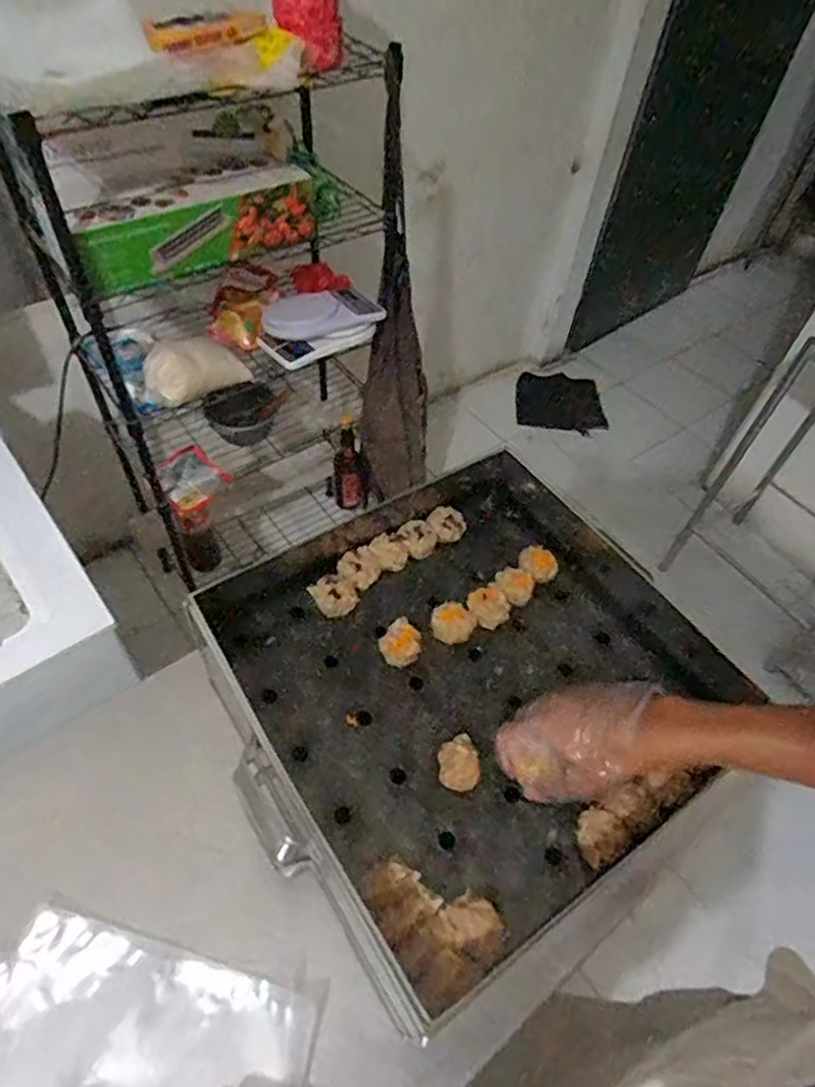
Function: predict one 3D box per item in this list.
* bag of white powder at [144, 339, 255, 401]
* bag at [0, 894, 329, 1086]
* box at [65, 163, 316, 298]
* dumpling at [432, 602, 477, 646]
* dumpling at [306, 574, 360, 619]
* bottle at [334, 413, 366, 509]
[{"bbox_3d":[-0.366,-0.302,1.110,0.087,0.094,0.170,33,57,18],"label":"bag of white powder"},{"bbox_3d":[-0.224,0.429,0.520,0.269,0.015,0.191,13,53,4],"label":"bag"},{"bbox_3d":[-0.325,-0.494,0.978,0.365,0.116,0.102,-27,60,-24],"label":"box"},{"bbox_3d":[0.048,0.083,0.673,0.044,0.024,0.035,-1,53,-6],"label":"dumpling"},{"bbox_3d":[-0.075,0.053,0.673,0.040,0.023,0.047,-36,64,-28],"label":"dumpling"},{"bbox_3d":[-0.142,-0.189,1.587,0.075,0.240,0.059,-5,54,-9],"label":"bottle"}]

